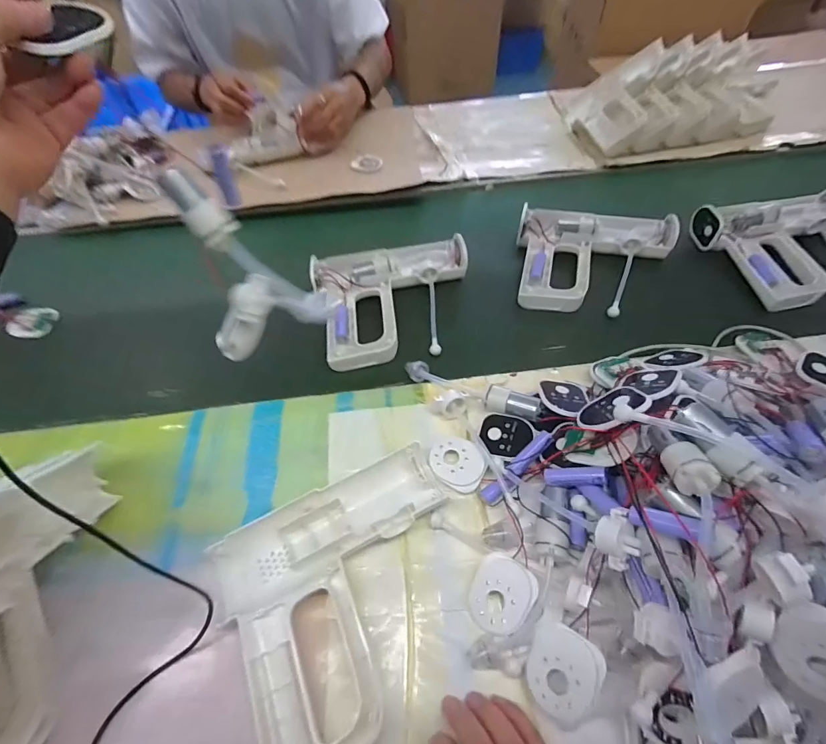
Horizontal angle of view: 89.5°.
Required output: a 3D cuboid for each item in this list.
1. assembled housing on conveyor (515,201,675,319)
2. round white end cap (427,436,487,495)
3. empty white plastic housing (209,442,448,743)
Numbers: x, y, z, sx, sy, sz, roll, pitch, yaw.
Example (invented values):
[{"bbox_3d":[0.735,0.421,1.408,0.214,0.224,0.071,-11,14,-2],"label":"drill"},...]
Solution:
[{"bbox_3d":[0.255,-0.159,0.578,0.211,0.041,0.177,5,54,7],"label":"assembled housing on conveyor"},{"bbox_3d":[0.043,0.088,0.405,0.055,0.011,0.047,27,60,21],"label":"round white end cap"},{"bbox_3d":[-0.044,0.178,0.342,0.203,0.026,0.182,-25,56,-15],"label":"empty white plastic housing"}]

